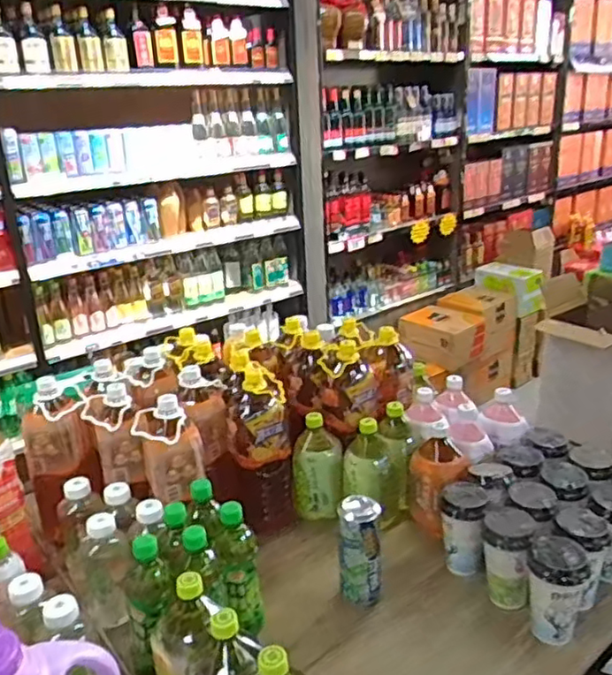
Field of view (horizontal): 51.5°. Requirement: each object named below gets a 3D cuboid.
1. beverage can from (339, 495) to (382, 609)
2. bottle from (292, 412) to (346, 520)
[{"bbox_3d":[0.085,0.345,0.993,0.063,0.193,0.051,1,20,8],"label":"beverage can"},{"bbox_3d":[0.022,0.236,1.209,0.095,0.196,0.082,-2,20,0],"label":"bottle"}]

